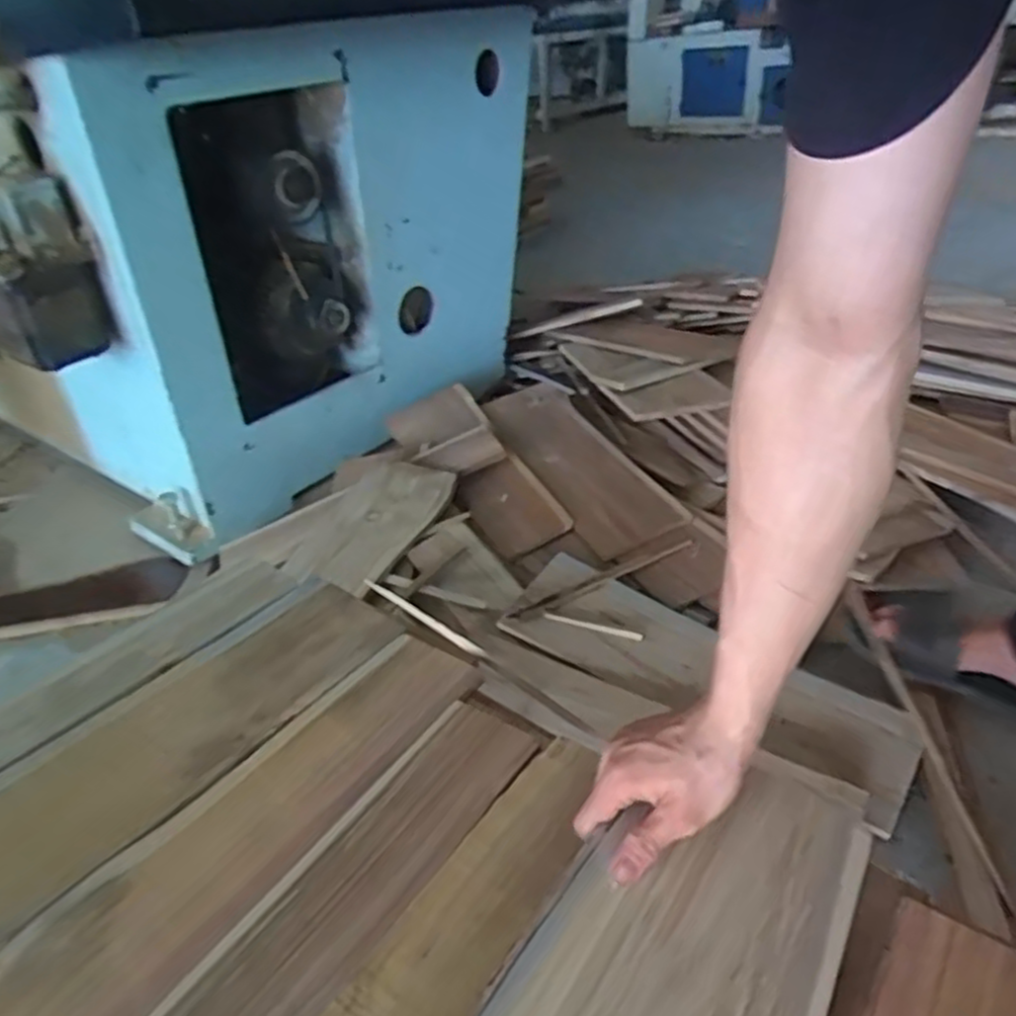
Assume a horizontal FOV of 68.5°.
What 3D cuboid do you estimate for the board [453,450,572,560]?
[{"bbox_3d":[-0.004,-0.009,1.196,0.130,0.017,0.203,-24,46,-20],"label":"board"}]

